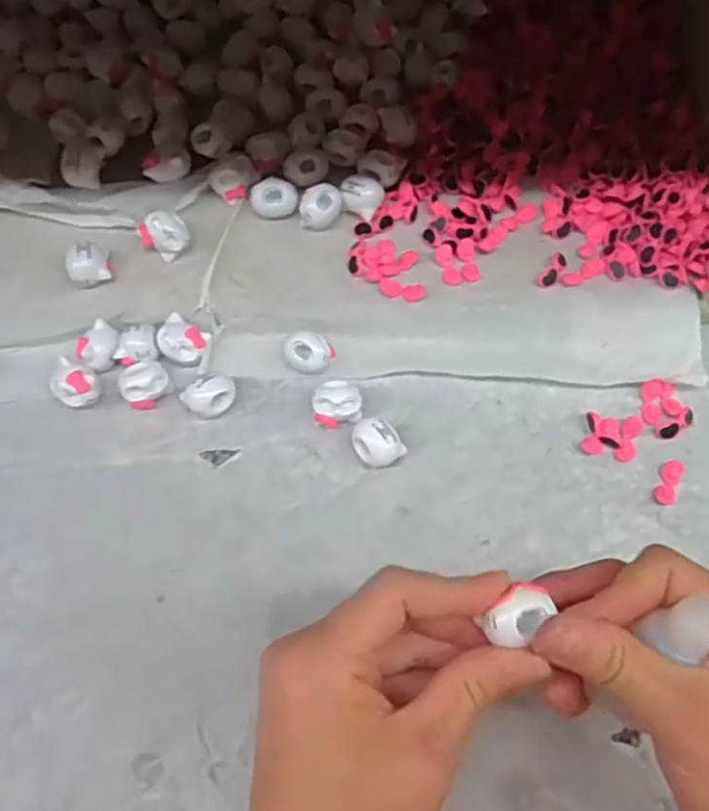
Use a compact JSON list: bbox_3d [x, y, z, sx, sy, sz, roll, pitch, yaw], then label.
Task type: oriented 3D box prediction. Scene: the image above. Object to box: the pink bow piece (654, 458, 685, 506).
[{"bbox_3d":[0.159,0.038,0.362,0.012,0.004,0.026,30,71,10],"label":"pink bow piece"}]

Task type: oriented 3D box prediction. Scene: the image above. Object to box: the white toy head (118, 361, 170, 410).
[{"bbox_3d":[-0.110,-0.012,0.378,0.024,0.016,0.020,-35,70,-15],"label":"white toy head"}]

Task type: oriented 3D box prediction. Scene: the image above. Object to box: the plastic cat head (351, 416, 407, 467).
[{"bbox_3d":[0.011,0.019,0.363,0.020,0.017,0.025,-40,72,-17],"label":"plastic cat head"}]

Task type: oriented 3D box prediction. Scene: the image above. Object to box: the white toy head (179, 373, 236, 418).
[{"bbox_3d":[-0.074,-0.004,0.376,0.026,0.017,0.019,-36,71,-16],"label":"white toy head"}]

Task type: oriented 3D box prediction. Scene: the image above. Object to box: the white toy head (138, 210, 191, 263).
[{"bbox_3d":[-0.103,-0.093,0.395,0.025,0.019,0.021,-24,68,-11],"label":"white toy head"}]

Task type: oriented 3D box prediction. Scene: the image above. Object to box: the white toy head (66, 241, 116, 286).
[{"bbox_3d":[-0.143,-0.076,0.389,0.022,0.019,0.023,0,65,0],"label":"white toy head"}]

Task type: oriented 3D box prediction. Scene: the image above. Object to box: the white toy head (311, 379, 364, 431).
[{"bbox_3d":[-0.009,-0.001,0.373,0.025,0.015,0.021,-16,66,-8],"label":"white toy head"}]

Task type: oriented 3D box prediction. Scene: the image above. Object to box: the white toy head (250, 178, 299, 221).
[{"bbox_3d":[-0.045,-0.116,0.407,0.026,0.018,0.019,-8,66,-4],"label":"white toy head"}]

